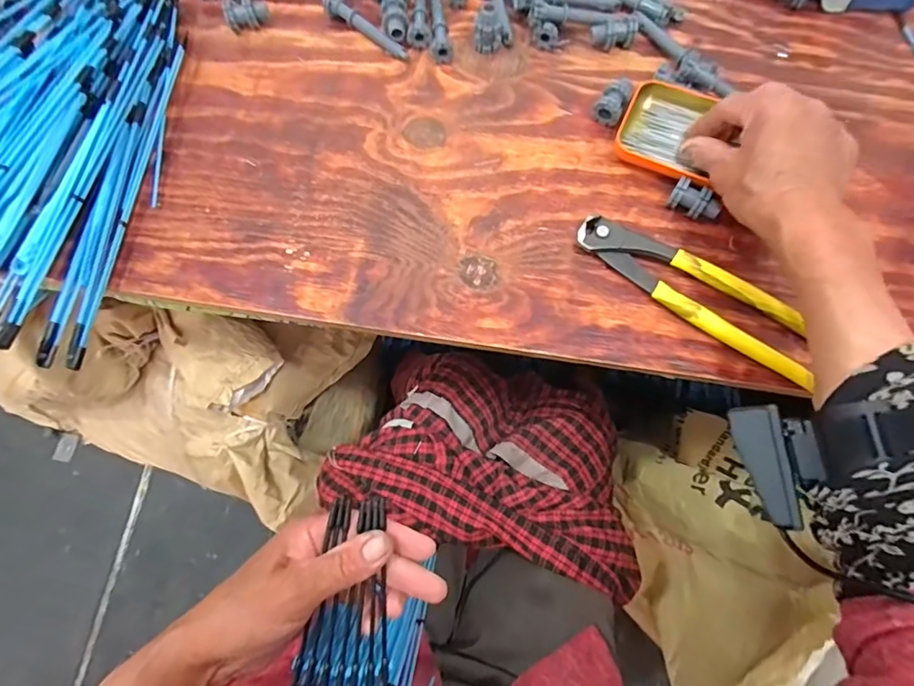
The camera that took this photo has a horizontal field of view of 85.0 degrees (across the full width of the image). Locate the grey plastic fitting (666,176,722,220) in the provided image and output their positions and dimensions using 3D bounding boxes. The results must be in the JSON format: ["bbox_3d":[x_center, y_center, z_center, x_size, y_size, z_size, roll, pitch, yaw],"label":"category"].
[{"bbox_3d":[0.182,-0.107,0.384,0.037,0.024,0.020,30,76,10],"label":"grey plastic fitting"}]

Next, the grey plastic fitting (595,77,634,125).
[{"bbox_3d":[0.131,-0.202,0.415,0.022,0.015,0.035,27,75,10],"label":"grey plastic fitting"}]

